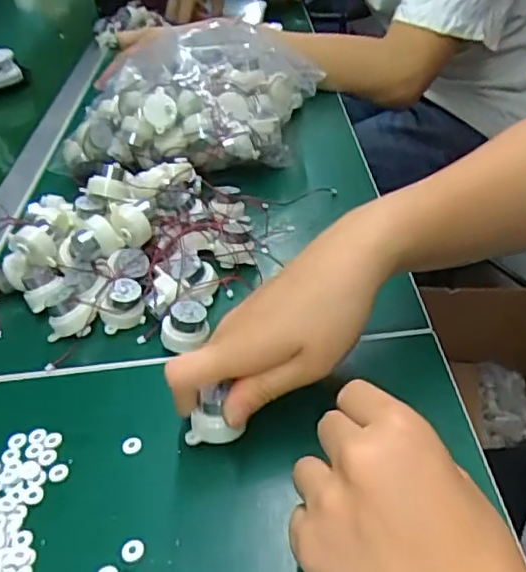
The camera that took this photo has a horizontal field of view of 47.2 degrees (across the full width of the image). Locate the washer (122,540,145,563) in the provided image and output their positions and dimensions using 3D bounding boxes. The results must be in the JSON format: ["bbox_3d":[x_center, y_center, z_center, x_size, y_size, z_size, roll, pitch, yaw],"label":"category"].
[{"bbox_3d":[-0.065,0.132,0.301,0.011,0.004,0.011,-4,40,3],"label":"washer"}]

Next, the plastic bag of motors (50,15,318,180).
[{"bbox_3d":[-0.077,-0.209,0.641,0.275,0.094,0.198,-6,39,2],"label":"plastic bag of motors"}]

